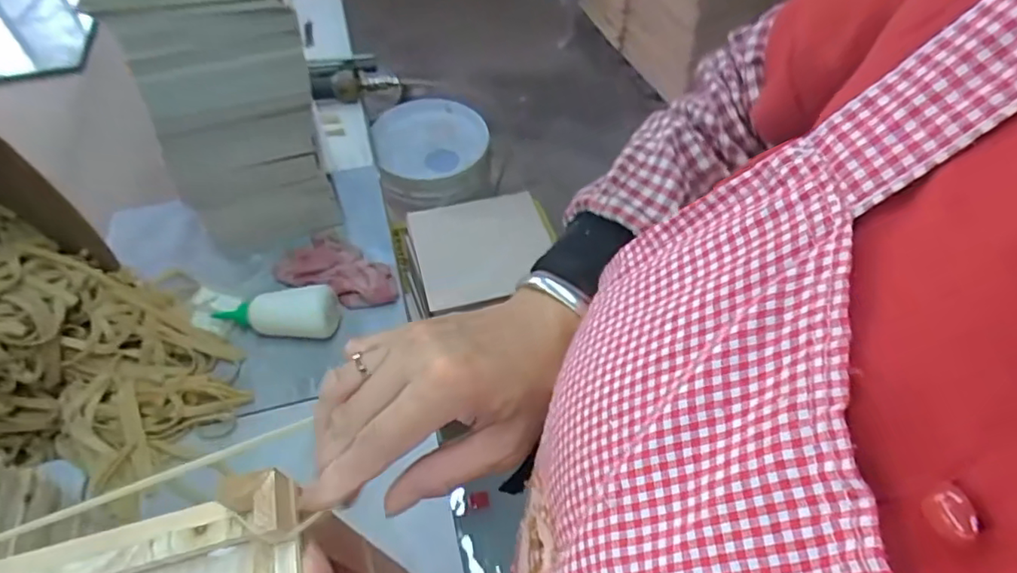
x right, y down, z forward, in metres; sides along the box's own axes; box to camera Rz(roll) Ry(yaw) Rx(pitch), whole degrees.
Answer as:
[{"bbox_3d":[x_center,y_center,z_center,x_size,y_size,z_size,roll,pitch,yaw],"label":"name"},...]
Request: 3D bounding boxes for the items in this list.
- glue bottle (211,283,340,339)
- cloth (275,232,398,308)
[{"bbox_3d":[-0.291,0.030,0.725,0.163,0.044,0.050,0,52,1],"label":"glue bottle"},{"bbox_3d":[-0.227,-0.016,0.795,0.159,0.034,0.096,28,58,21],"label":"cloth"}]

